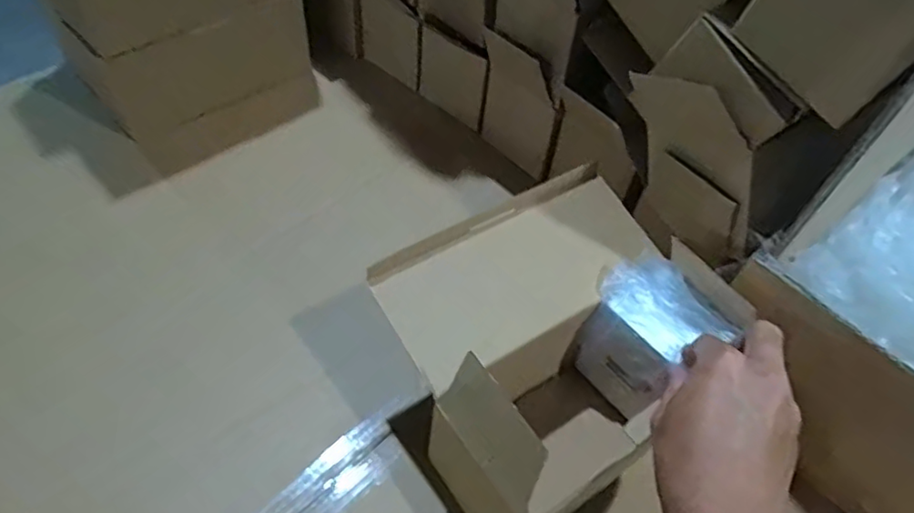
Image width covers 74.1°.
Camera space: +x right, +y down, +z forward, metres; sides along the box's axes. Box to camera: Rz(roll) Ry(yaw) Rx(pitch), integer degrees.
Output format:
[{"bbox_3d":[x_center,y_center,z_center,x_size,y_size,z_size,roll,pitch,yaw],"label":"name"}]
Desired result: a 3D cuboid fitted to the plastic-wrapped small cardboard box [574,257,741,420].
[{"bbox_3d":[0.138,0.061,0.449,0.067,0.097,0.080,-27,57,-24],"label":"plastic-wrapped small cardboard box"}]

